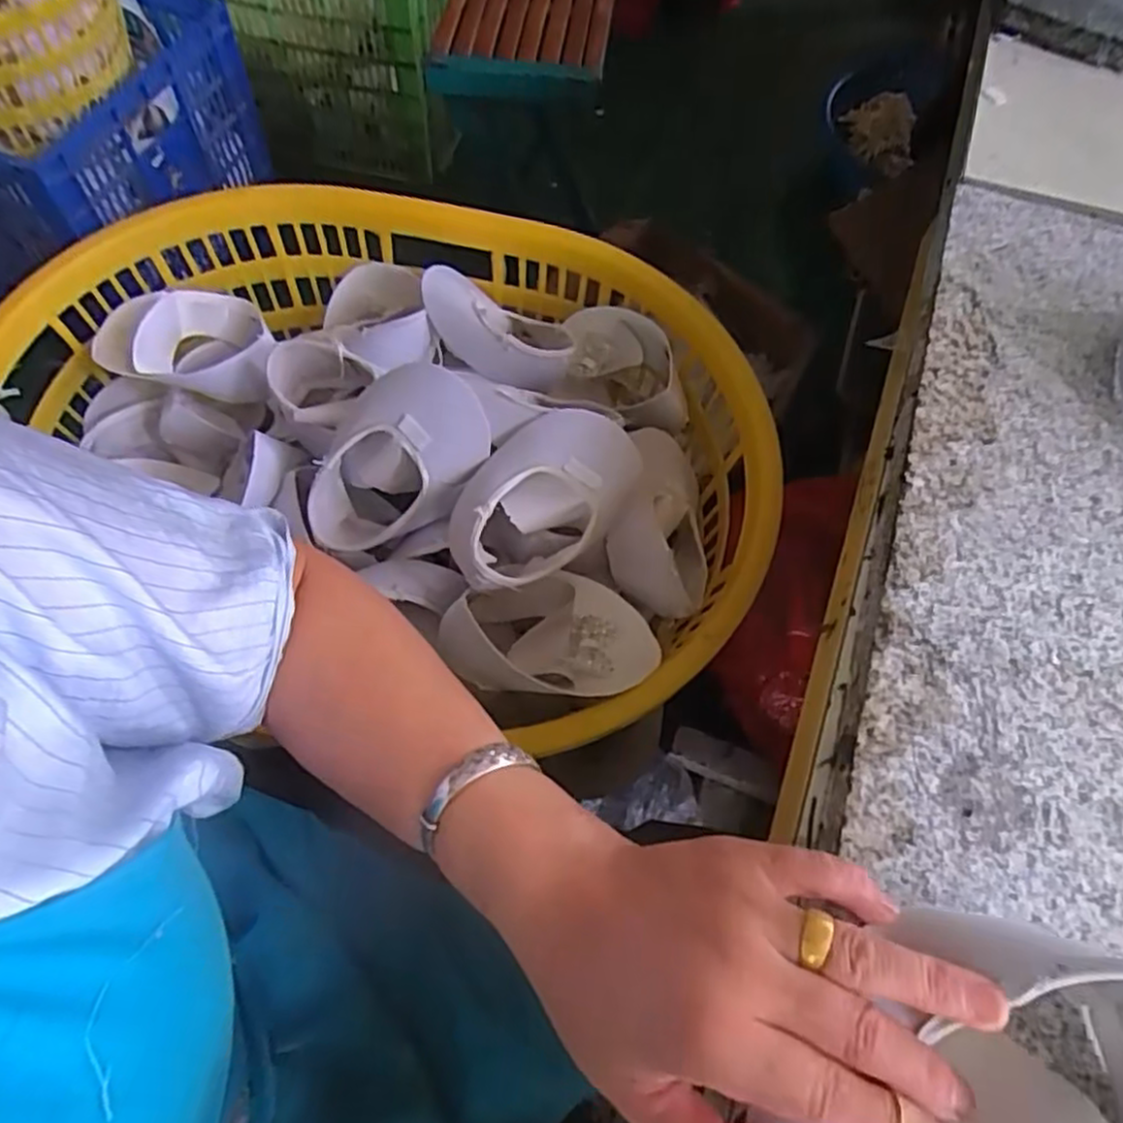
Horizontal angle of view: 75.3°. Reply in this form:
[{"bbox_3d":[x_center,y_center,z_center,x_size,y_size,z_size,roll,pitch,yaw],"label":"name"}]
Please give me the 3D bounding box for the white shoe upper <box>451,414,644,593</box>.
[{"bbox_3d":[-0.017,-0.042,0.524,0.101,0.083,0.162,40,68,15],"label":"white shoe upper"}]

